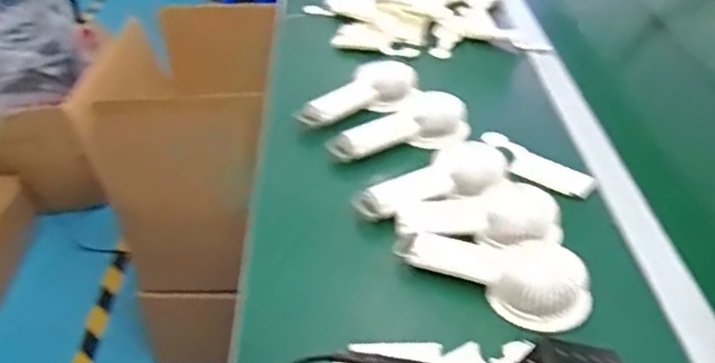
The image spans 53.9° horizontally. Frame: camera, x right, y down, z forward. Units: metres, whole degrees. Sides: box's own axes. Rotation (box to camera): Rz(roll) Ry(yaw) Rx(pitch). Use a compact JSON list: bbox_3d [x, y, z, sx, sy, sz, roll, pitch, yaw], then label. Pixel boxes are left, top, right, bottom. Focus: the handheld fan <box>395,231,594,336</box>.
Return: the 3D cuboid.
[{"bbox_3d":[0.131,0.084,0.687,0.191,0.037,0.078,19,41,26],"label":"handheld fan"}]

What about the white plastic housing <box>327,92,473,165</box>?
[{"bbox_3d":[0.057,-0.060,0.884,0.174,0.047,0.088,-25,42,-27],"label":"white plastic housing"}]

